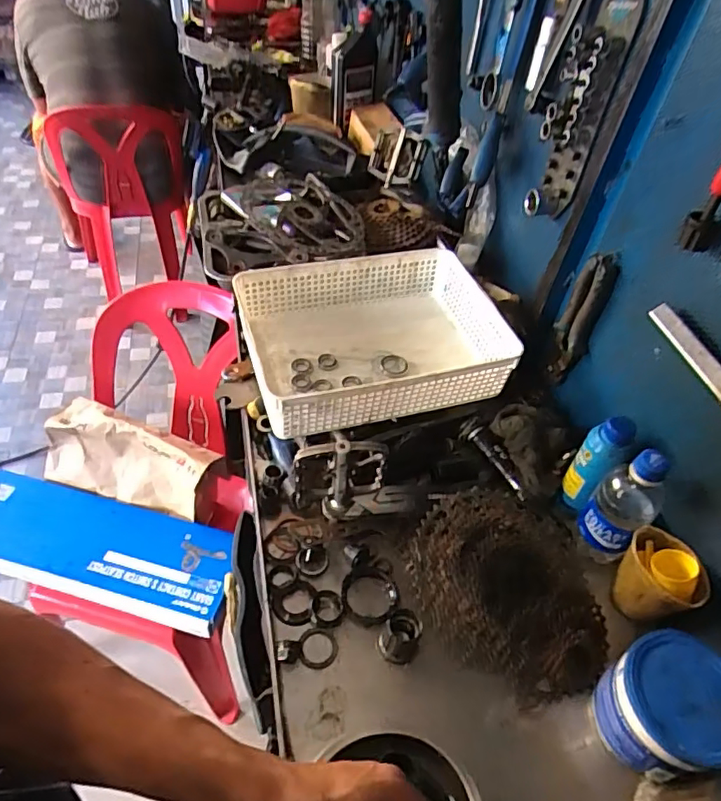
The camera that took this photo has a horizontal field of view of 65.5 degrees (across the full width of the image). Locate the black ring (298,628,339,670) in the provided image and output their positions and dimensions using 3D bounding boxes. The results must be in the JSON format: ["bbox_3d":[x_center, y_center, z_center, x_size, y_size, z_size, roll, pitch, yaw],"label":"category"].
[{"bbox_3d":[-0.042,0.246,0.555,0.040,0.008,0.039,4,46,-4],"label":"black ring"}]

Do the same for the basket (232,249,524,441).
[{"bbox_3d":[0.018,-0.086,0.768,0.336,0.089,0.253,-10,49,-17],"label":"basket"}]

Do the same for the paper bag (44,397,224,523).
[{"bbox_3d":[-0.434,0.112,1.053,0.324,0.139,0.115,18,47,9],"label":"paper bag"}]

